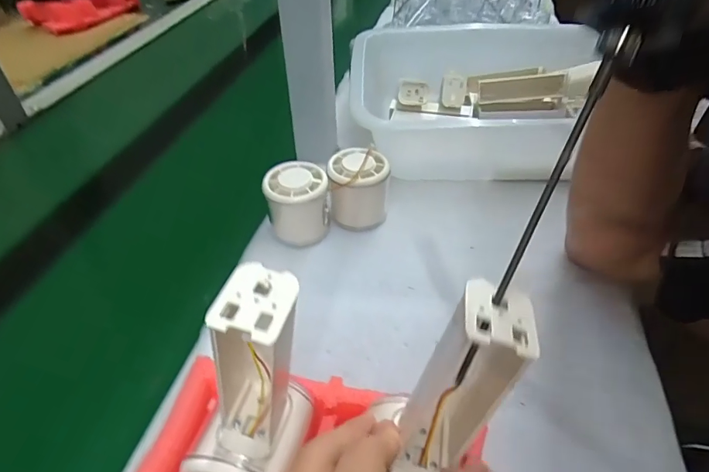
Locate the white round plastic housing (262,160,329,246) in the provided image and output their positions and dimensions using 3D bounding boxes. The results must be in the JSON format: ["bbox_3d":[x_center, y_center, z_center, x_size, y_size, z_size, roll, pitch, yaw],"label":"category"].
[{"bbox_3d":[-0.052,-0.029,0.419,0.057,0.062,0.054,-9,42,-8],"label":"white round plastic housing"}]

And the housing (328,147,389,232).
[{"bbox_3d":[0.004,-0.040,0.429,0.054,0.066,0.051,-1,42,1],"label":"housing"}]

